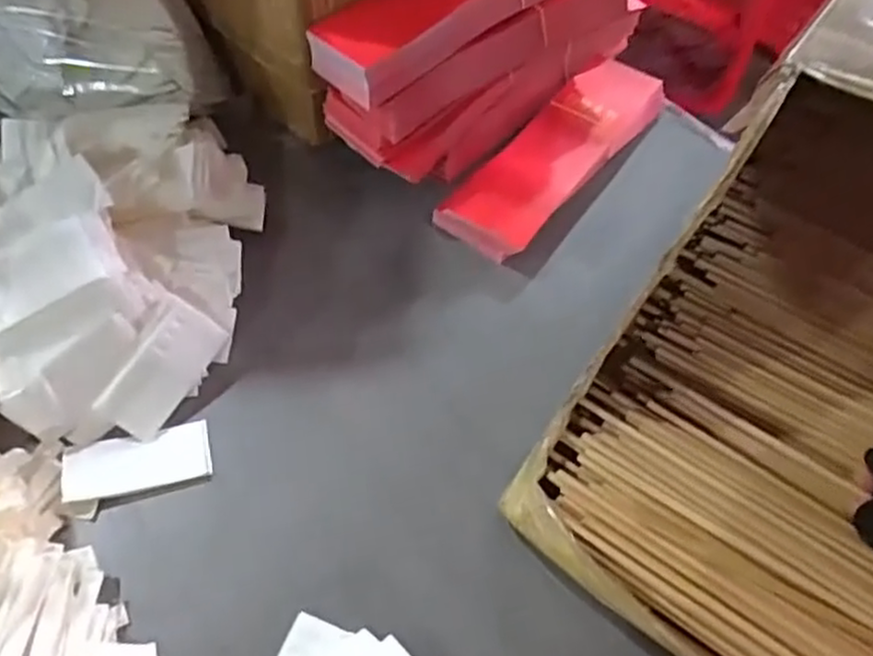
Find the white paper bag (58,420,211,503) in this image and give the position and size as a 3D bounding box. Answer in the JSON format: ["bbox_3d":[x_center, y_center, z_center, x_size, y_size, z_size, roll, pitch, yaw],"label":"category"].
[{"bbox_3d":[-0.205,0.090,0.503,0.095,0.009,0.043,-11,57,-11],"label":"white paper bag"}]

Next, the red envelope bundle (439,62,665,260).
[{"bbox_3d":[0.119,-0.168,0.686,0.084,0.021,0.282,34,60,19],"label":"red envelope bundle"}]

